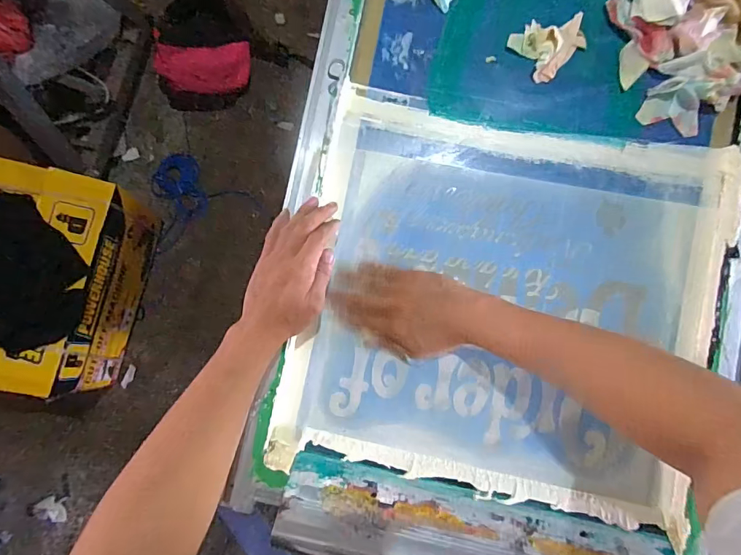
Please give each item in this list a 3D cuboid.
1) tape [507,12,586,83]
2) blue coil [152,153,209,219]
[{"bbox_3d":[0.216,-0.281,0.520,0.086,0.024,0.069,-35,82,-5],"label":"tape"},{"bbox_3d":[-0.653,-0.307,1.508,0.157,0.038,0.227,-14,81,-1],"label":"blue coil"}]

